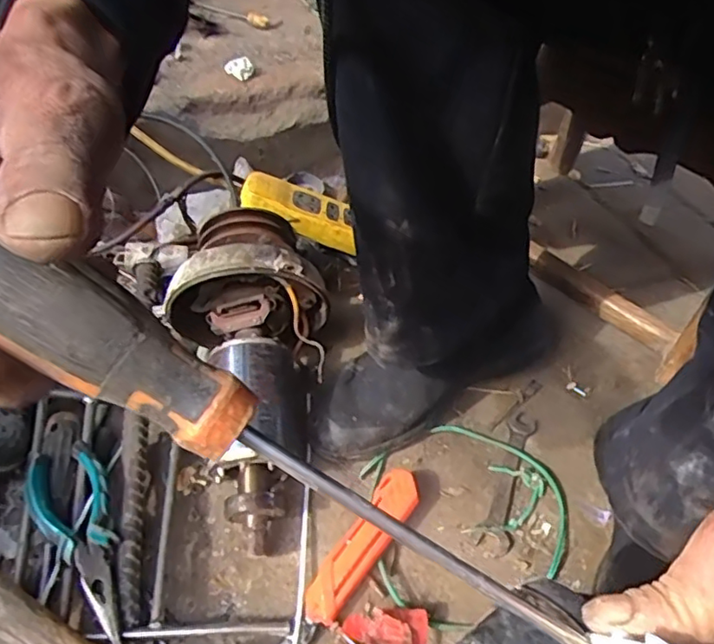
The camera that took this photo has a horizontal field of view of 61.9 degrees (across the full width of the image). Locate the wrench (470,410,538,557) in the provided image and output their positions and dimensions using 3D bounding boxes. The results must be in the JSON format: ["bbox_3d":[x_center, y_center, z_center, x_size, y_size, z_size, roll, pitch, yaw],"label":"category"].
[{"bbox_3d":[0.133,0.135,0.520,0.030,0.009,0.142,20,47,14],"label":"wrench"}]

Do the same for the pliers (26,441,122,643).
[{"bbox_3d":[-0.193,0.158,0.428,0.052,0.030,0.151,-25,51,-25],"label":"pliers"}]

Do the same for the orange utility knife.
[{"bbox_3d":[0.005,0.175,0.467,0.033,0.026,0.134,28,49,21],"label":"orange utility knife"}]

